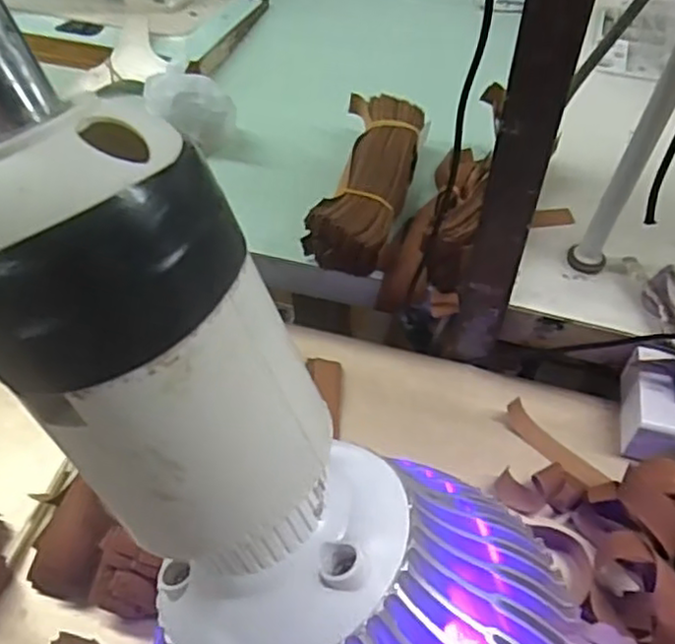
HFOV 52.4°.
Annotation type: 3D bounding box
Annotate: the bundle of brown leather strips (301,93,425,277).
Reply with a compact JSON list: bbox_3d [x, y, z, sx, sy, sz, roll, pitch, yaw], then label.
[{"bbox_3d":[0.028,-0.116,0.550,0.078,0.050,0.177,11,52,9],"label":"bundle of brown leather strips"}]

